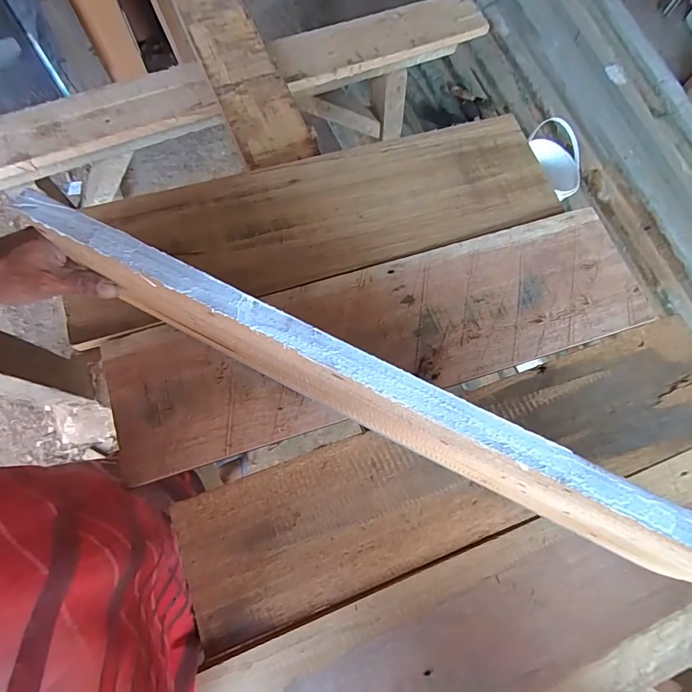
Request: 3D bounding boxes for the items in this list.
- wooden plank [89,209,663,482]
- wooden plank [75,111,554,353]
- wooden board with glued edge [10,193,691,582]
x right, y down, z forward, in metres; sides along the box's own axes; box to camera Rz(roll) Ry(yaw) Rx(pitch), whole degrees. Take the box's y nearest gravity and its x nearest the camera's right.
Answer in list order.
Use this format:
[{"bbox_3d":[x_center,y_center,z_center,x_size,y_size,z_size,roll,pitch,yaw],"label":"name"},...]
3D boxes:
[{"bbox_3d":[0.048,-0.017,0.505,0.650,0.012,0.174,-16,73,-6],"label":"wooden plank"},{"bbox_3d":[-0.036,-0.176,0.553,0.641,0.024,0.183,-17,73,-6],"label":"wooden plank"},{"bbox_3d":[0.023,0.040,0.359,0.619,0.135,0.028,27,74,5],"label":"wooden board with glued edge"}]

